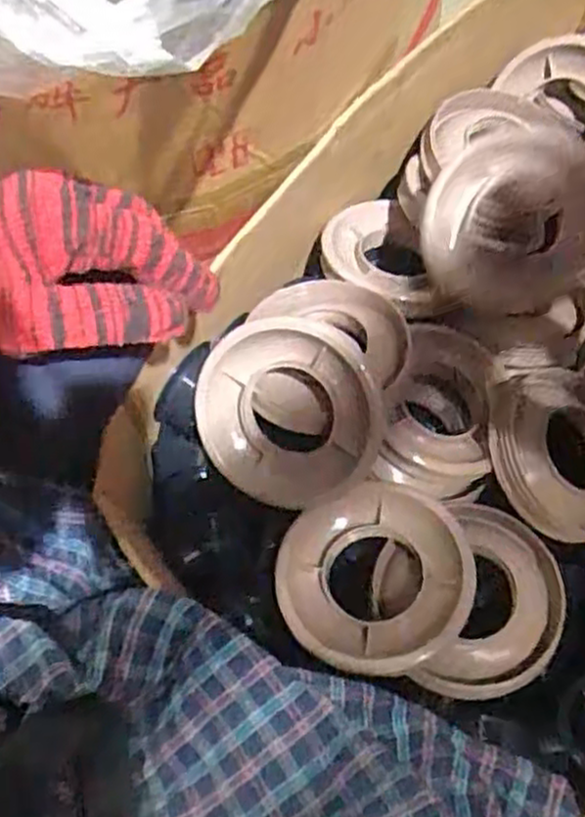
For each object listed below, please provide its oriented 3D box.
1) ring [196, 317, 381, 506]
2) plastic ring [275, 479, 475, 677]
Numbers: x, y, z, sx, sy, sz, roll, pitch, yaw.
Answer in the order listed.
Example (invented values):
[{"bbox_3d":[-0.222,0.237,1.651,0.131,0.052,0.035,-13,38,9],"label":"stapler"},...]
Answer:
[{"bbox_3d":[-0.002,0.004,0.513,0.121,0.013,0.122,3,105,12],"label":"ring"},{"bbox_3d":[0.055,0.112,0.509,0.124,0.037,0.114,0,69,0],"label":"plastic ring"}]

